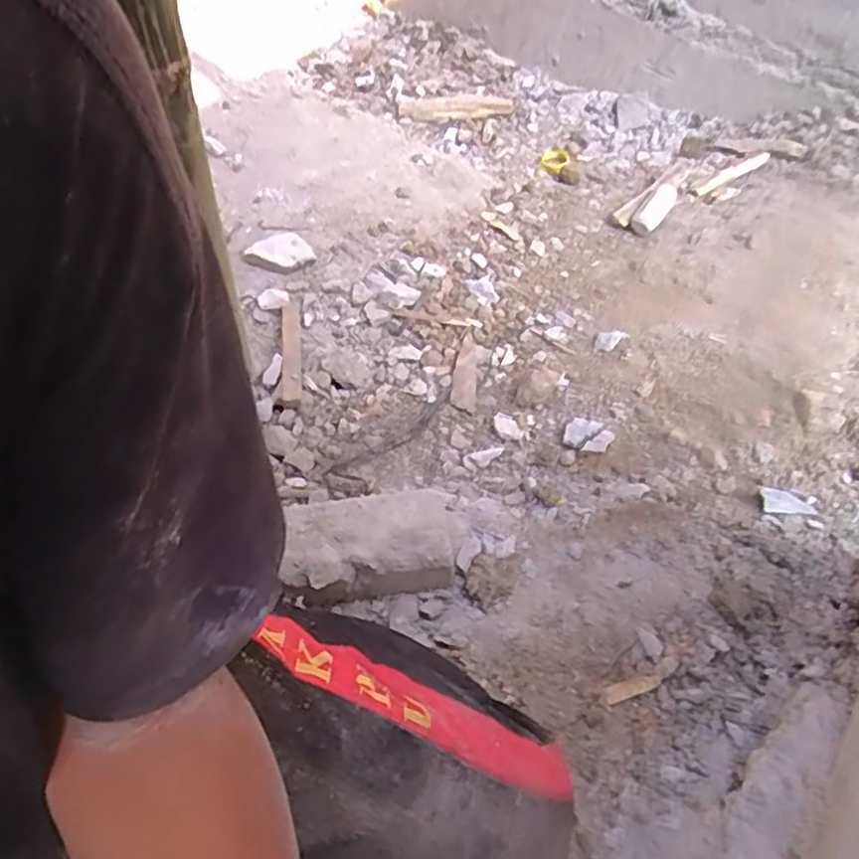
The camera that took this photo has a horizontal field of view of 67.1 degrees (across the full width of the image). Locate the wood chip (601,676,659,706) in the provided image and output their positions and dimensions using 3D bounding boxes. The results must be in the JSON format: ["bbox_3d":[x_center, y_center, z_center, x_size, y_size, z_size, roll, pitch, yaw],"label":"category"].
[{"bbox_3d":[0.201,0.258,0.643,0.055,0.004,0.016,-20,59,3],"label":"wood chip"}]

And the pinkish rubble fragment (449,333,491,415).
[{"bbox_3d":[0.058,-0.081,0.939,0.045,0.017,0.131,10,57,3],"label":"pinkish rubble fragment"}]

